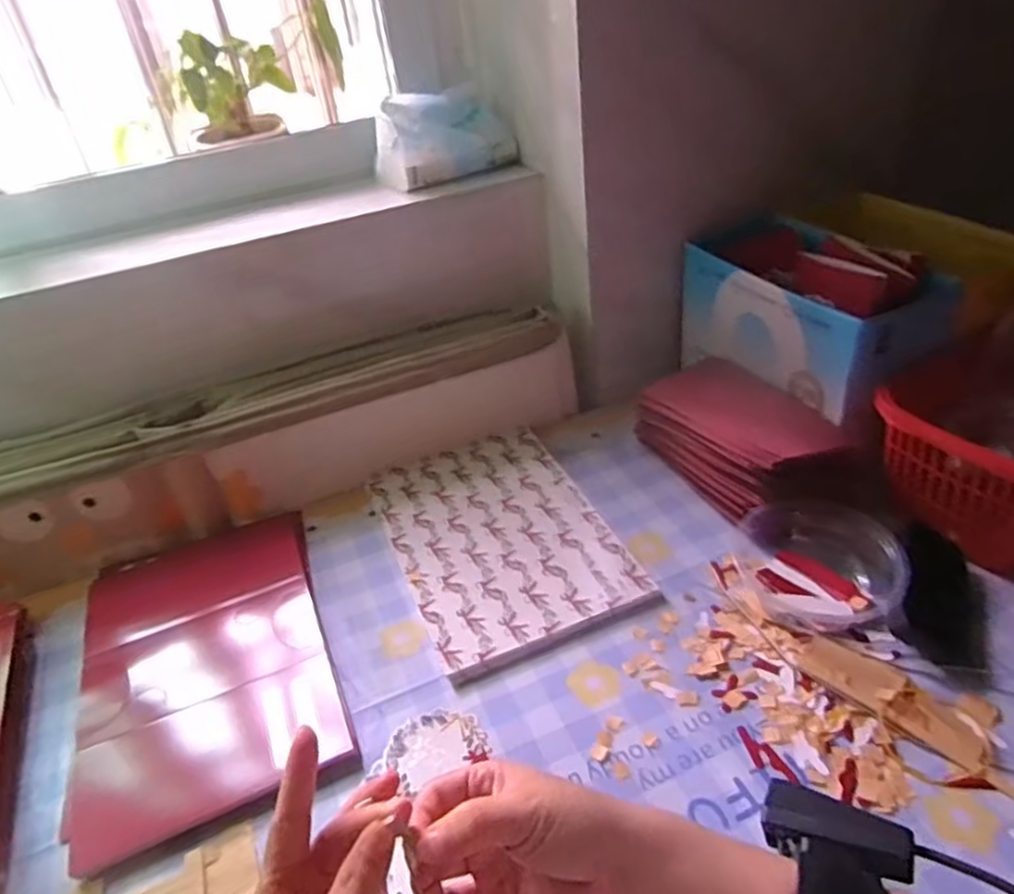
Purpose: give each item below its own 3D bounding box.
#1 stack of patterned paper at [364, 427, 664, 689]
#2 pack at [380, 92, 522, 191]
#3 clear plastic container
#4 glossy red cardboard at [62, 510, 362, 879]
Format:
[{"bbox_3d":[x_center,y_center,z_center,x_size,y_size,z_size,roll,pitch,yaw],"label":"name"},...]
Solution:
[{"bbox_3d":[-0.009,0.073,0.626,0.173,0.011,0.264,-19,38,-15],"label":"stack of patterned paper"},{"bbox_3d":[-0.063,-0.321,0.734,0.132,0.075,0.068,-24,39,-22],"label":"pack"},{"bbox_3d":[0.229,0.085,0.529,0.101,0.046,0.095,0,37,11],"label":"clear plastic container"},{"bbox_3d":[-0.234,0.150,0.553,0.177,0.020,0.289,-18,37,-14],"label":"glossy red cardboard"}]

